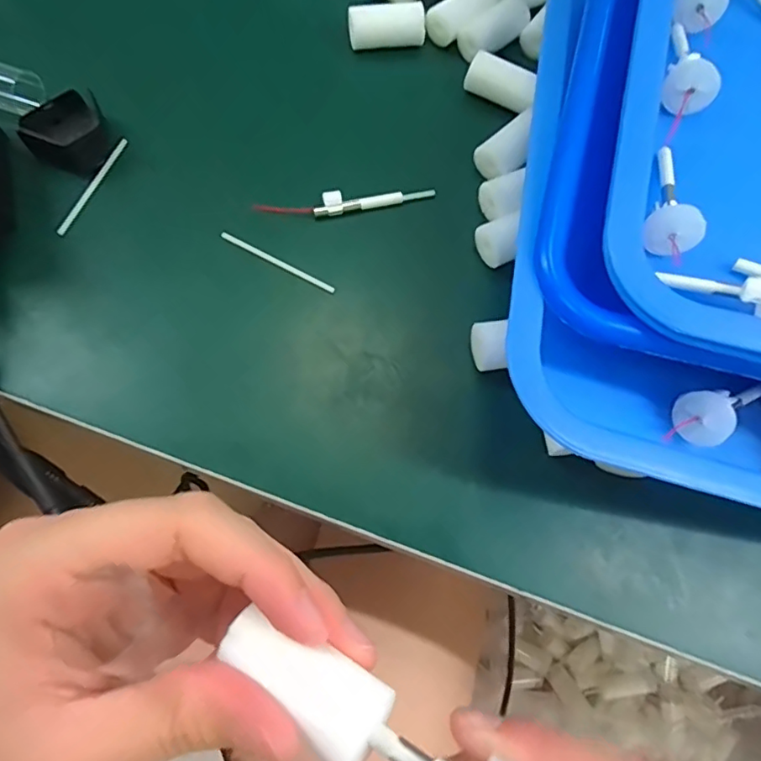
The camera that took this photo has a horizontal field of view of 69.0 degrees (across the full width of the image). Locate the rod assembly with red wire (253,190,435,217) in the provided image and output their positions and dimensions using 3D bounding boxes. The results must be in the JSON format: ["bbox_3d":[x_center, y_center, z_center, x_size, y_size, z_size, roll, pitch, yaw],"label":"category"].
[{"bbox_3d":[-0.016,-0.087,0.271,0.086,0.010,0.009,-11,70,-8],"label":"rod assembly with red wire"}]

